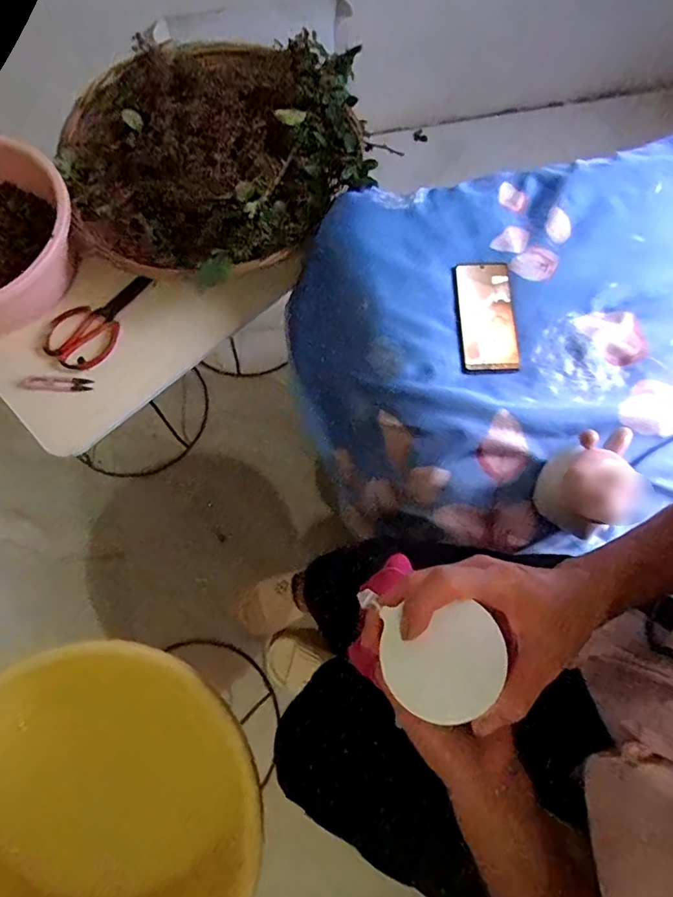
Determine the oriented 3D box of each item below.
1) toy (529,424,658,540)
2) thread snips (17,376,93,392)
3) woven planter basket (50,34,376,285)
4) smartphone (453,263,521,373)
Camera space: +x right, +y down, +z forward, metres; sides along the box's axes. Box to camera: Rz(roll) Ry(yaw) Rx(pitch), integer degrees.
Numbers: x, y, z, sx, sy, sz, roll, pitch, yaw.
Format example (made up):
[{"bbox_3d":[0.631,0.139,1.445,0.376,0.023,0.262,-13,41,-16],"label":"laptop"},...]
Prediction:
[{"bbox_3d":[0.292,0.041,0.594,0.109,0.093,0.107,1,72,-2],"label":"toy"},{"bbox_3d":[-0.435,-0.100,0.794,0.106,0.013,0.019,2,72,-2],"label":"thread snips"},{"bbox_3d":[-0.182,-0.482,0.808,0.472,0.079,0.464,14,72,2],"label":"woven planter basket"},{"bbox_3d":[0.201,-0.178,0.692,0.076,0.009,0.159,-1,72,-3],"label":"smartphone"}]

